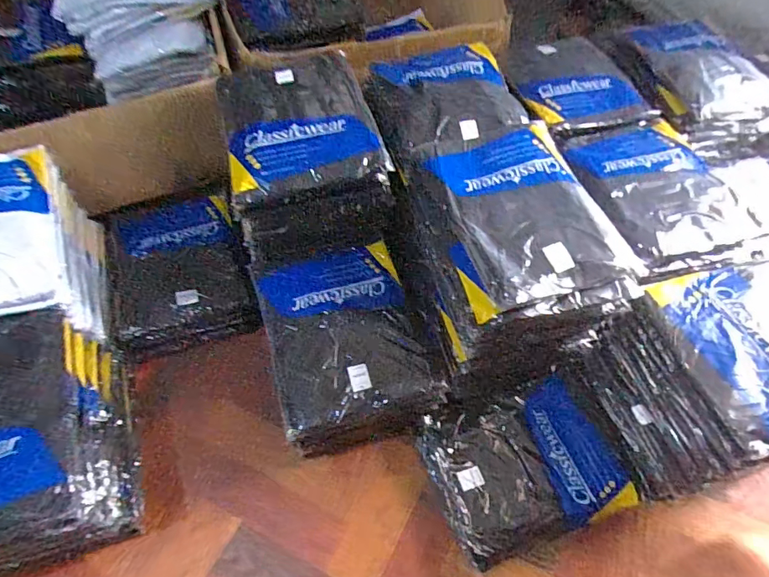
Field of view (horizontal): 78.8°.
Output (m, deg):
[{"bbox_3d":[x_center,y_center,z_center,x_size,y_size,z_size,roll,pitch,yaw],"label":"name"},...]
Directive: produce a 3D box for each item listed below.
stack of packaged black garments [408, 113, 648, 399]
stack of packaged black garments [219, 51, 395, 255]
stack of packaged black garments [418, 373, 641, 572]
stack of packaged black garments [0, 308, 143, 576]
[{"bbox_3d":[0.179,-0.032,0.700,0.229,0.249,0.350,-11,57,-8],"label":"stack of packaged black garments"},{"bbox_3d":[-0.133,-0.249,0.755,0.215,0.141,0.343,-12,57,-9],"label":"stack of packaged black garments"},{"bbox_3d":[0.207,0.262,0.696,0.262,0.064,0.195,-16,58,-11],"label":"stack of packaged black garments"},{"bbox_3d":[-0.483,0.215,0.619,0.219,0.221,0.279,-18,58,-12],"label":"stack of packaged black garments"}]

